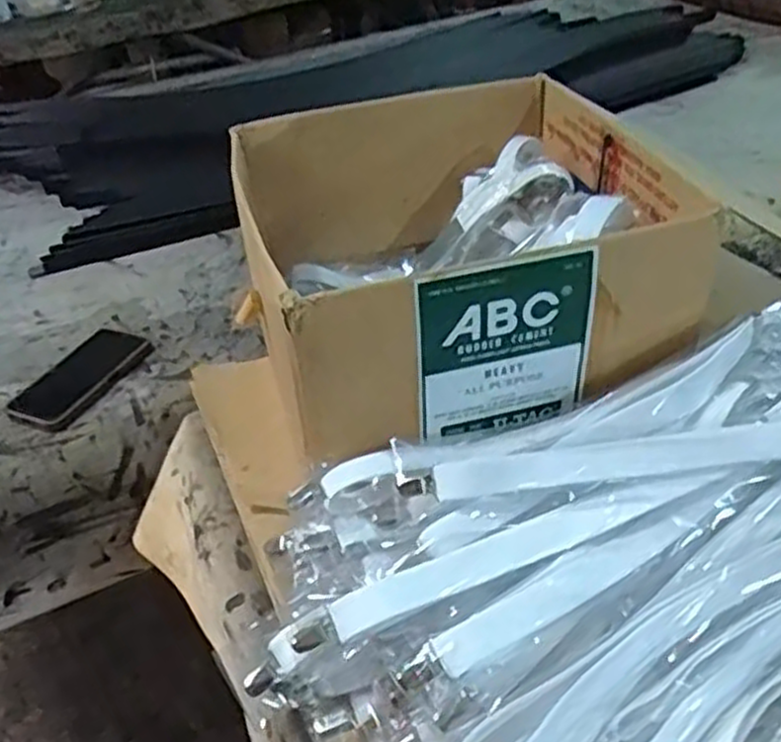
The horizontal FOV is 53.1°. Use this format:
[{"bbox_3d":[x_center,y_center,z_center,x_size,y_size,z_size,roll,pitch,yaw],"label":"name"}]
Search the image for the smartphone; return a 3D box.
[{"bbox_3d":[-0.348,0.006,0.876,0.089,0.010,0.164,15,42,24],"label":"smartphone"}]

